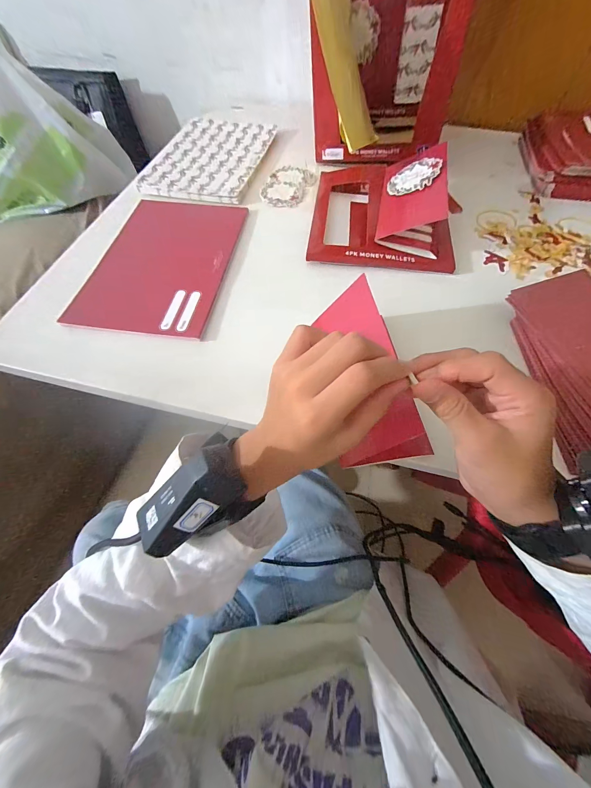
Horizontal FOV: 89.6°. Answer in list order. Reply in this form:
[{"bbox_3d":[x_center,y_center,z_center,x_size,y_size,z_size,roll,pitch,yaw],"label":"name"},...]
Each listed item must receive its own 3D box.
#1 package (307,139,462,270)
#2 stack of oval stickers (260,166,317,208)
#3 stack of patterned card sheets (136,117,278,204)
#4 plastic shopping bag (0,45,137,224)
[{"bbox_3d":[0.129,-0.284,0.424,0.200,0.066,0.240,7,60,4],"label":"package"},{"bbox_3d":[-0.014,-0.349,0.499,0.076,0.005,0.118,17,61,10],"label":"stack of oval stickers"},{"bbox_3d":[-0.151,-0.426,0.534,0.178,0.017,0.270,11,60,7],"label":"stack of patterned card sheets"},{"bbox_3d":[-0.512,-0.480,0.576,0.331,0.218,0.089,-27,63,-15],"label":"plastic shopping bag"}]

